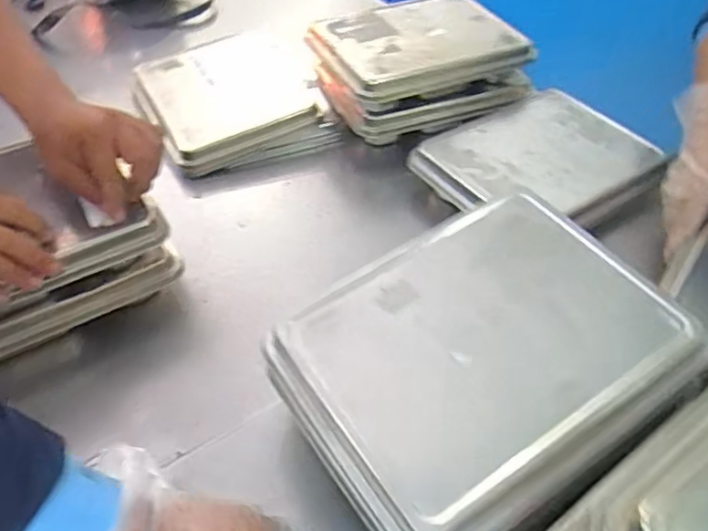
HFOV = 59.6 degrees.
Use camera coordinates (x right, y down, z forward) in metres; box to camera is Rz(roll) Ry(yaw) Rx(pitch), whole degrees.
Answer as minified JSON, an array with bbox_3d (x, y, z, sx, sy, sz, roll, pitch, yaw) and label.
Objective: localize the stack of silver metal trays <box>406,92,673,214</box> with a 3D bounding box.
[{"bbox_3d":[0.238,-0.147,0.809,0.290,0.029,0.208,-27,53,-23],"label":"stack of silver metal trays"}]

